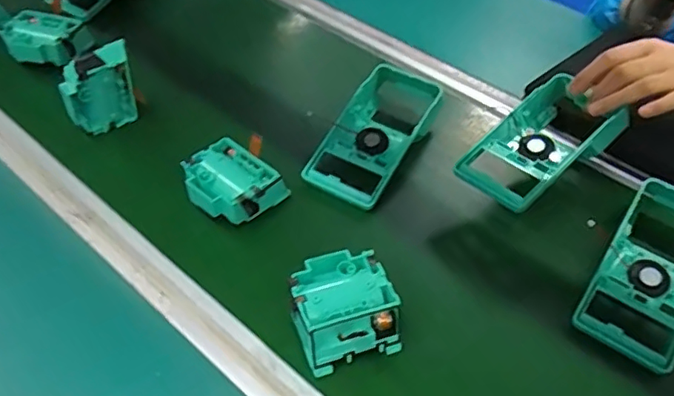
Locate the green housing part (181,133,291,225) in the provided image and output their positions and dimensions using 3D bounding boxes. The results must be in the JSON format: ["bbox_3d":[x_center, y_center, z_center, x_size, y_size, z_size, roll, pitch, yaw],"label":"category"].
[{"bbox_3d":[-0.096,-0.017,0.527,0.076,0.043,0.073,31,51,24],"label":"green housing part"}]

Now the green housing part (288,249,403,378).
[{"bbox_3d":[0.004,0.087,0.447,0.075,0.044,0.078,-13,48,-17],"label":"green housing part"}]

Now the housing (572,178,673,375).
[{"bbox_3d":[0.275,0.065,0.493,0.080,0.067,0.165,30,50,22],"label":"housing"}]

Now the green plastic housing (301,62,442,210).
[{"bbox_3d":[0.046,-0.070,0.601,0.085,0.045,0.191,25,61,19],"label":"green plastic housing"}]

